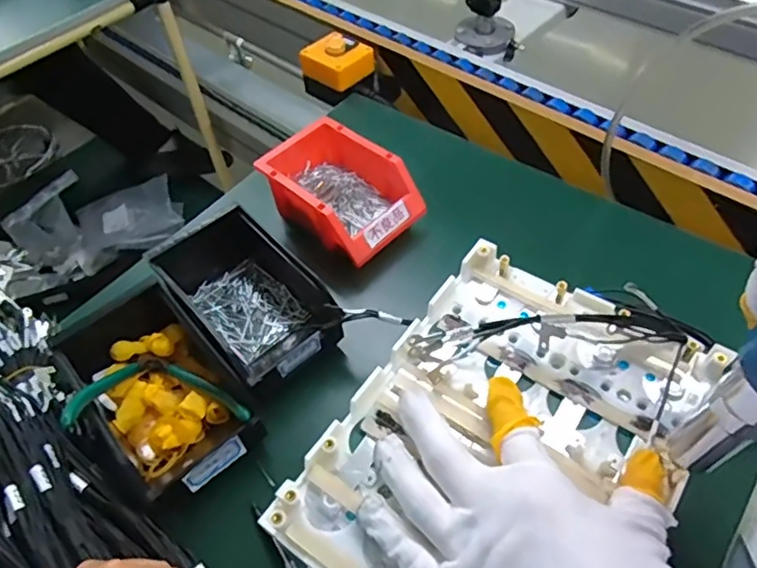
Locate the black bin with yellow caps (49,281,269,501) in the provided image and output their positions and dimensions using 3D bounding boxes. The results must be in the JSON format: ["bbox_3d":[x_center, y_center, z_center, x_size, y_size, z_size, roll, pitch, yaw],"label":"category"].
[{"bbox_3d":[-0.189,0.088,0.499,0.112,0.069,0.186,-35,57,-20],"label":"black bin with yellow caps"}]

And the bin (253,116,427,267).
[{"bbox_3d":[-0.044,-0.098,0.641,0.170,0.082,0.112,35,63,27],"label":"bin"}]

